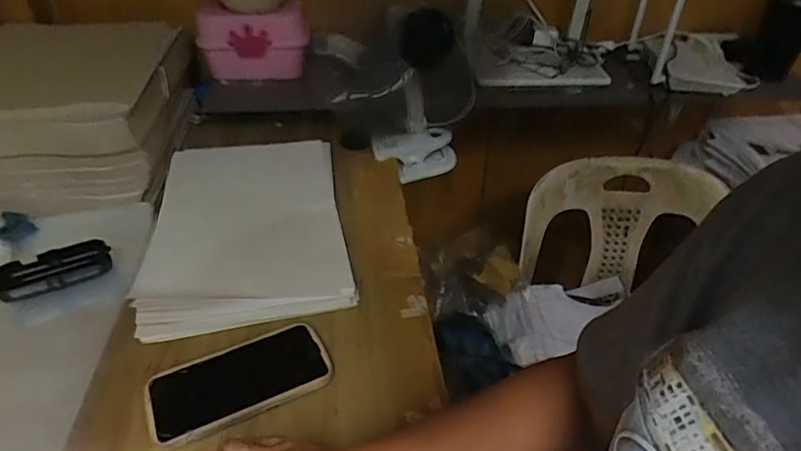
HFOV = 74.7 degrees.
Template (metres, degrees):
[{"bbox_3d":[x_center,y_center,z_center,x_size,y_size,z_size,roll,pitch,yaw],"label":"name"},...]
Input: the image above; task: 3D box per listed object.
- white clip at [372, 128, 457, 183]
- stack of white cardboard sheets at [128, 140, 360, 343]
[{"bbox_3d":[0.024,-0.112,0.841,0.133,0.068,0.041,-11,40,-16],"label":"white clip"},{"bbox_3d":[-0.189,-0.013,0.665,0.225,0.035,0.343,-5,38,-11],"label":"stack of white cardboard sheets"}]

